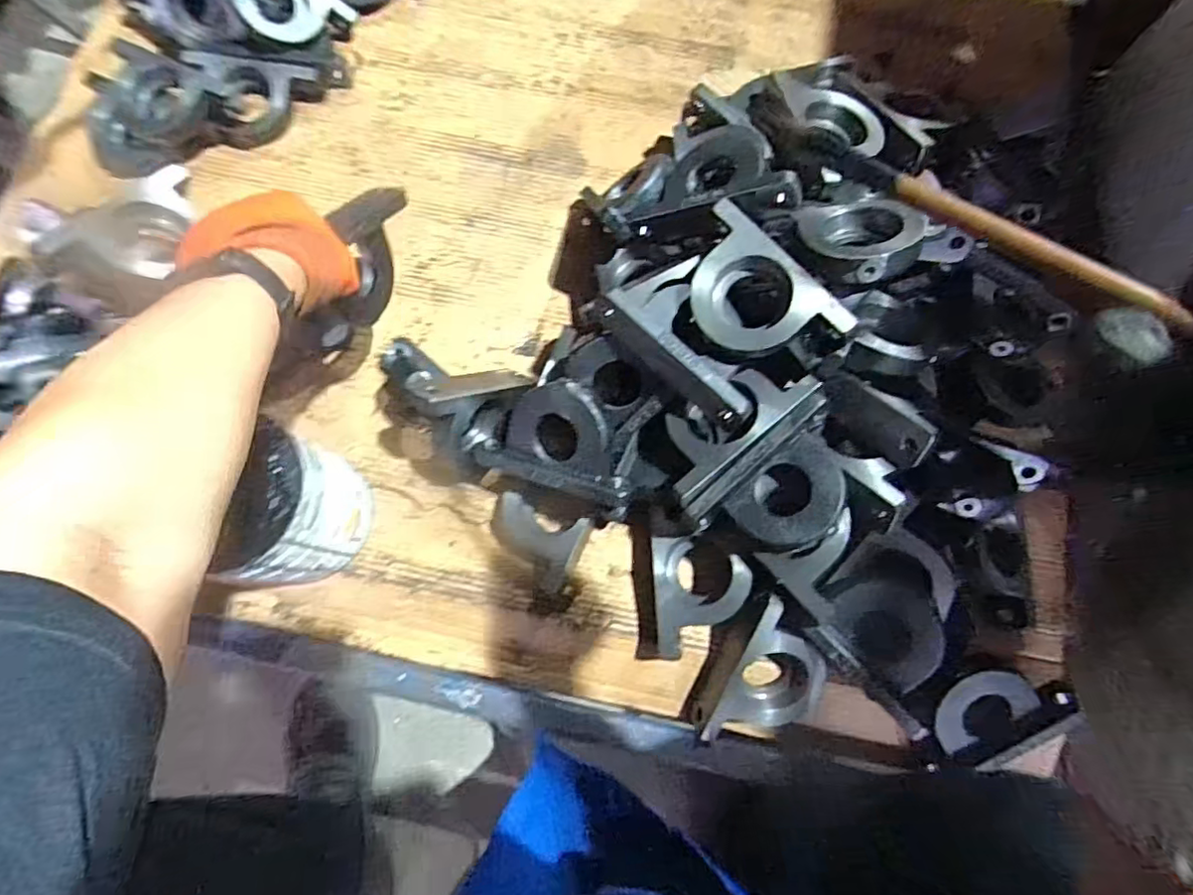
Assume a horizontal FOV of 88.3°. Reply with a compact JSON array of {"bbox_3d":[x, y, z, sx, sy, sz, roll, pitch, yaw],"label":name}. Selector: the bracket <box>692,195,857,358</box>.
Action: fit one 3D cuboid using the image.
[{"bbox_3d":[0.127,-0.124,0.508,0.092,0.037,0.150,-41,79,-11],"label":"bracket"}]

